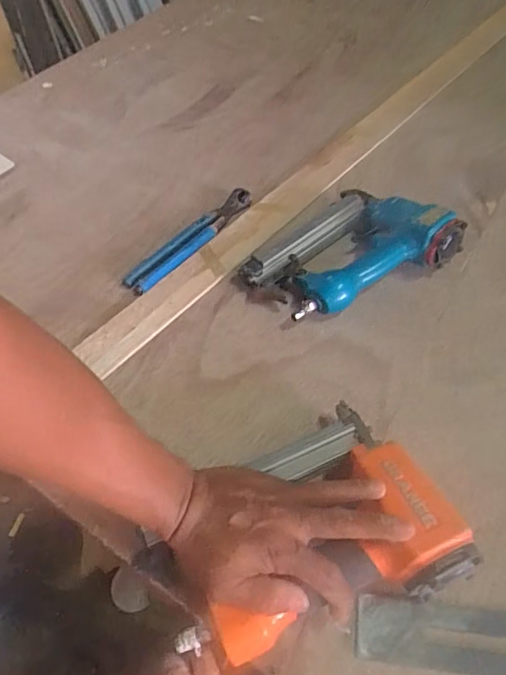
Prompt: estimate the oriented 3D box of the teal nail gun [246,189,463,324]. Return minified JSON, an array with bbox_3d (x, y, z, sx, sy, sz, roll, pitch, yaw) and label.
[{"bbox_3d":[0.105,-0.115,0.593,0.242,0.058,0.162,-23,54,-12],"label":"teal nail gun"}]

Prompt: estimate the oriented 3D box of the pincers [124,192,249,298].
[{"bbox_3d":[-0.081,-0.131,0.643,0.040,0.014,0.214,35,62,27],"label":"pincers"}]

